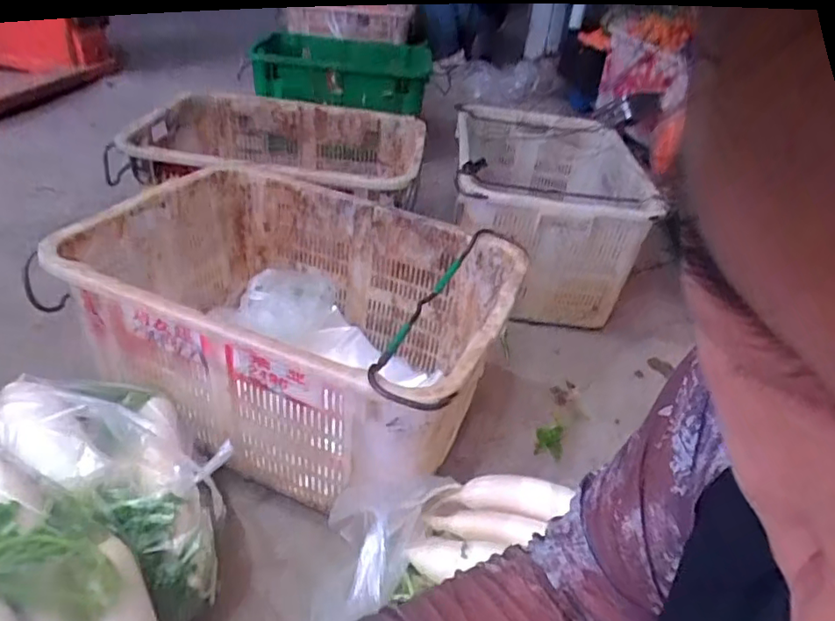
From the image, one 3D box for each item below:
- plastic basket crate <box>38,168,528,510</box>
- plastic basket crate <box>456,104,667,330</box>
[{"bbox_3d":[-0.202,0.034,1.017,0.684,0.352,0.480,16,36,14],"label":"plastic basket crate"},{"bbox_3d":[0.326,-0.274,1.556,0.460,0.376,0.615,5,35,-1],"label":"plastic basket crate"}]

